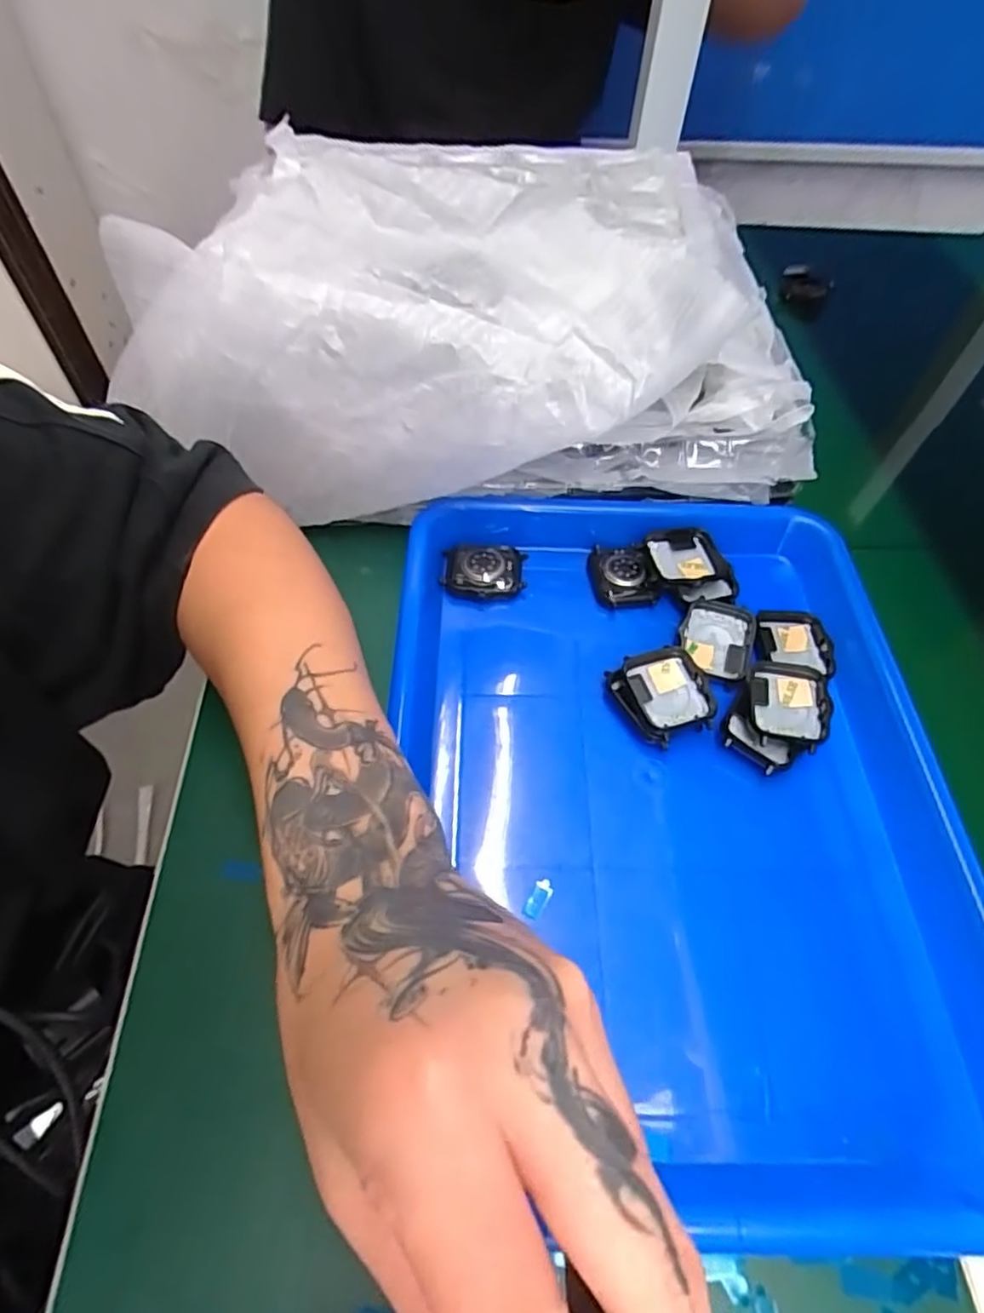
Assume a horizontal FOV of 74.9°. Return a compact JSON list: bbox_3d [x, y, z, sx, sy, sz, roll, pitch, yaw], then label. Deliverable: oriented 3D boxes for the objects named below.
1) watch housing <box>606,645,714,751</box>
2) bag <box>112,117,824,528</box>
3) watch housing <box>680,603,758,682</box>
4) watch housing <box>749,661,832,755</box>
[{"bbox_3d":[0.086,0.018,0.318,0.041,0.010,0.046,-15,57,-12],"label":"watch housing"},{"bbox_3d":[-0.009,-0.166,0.345,0.352,0.137,0.115,-1,56,-3],"label":"bag"},{"bbox_3d":[0.120,-0.009,0.345,0.037,0.018,0.039,18,57,10],"label":"watch housing"},{"bbox_3d":[0.147,0.024,0.318,0.036,0.008,0.043,13,56,6],"label":"watch housing"}]

